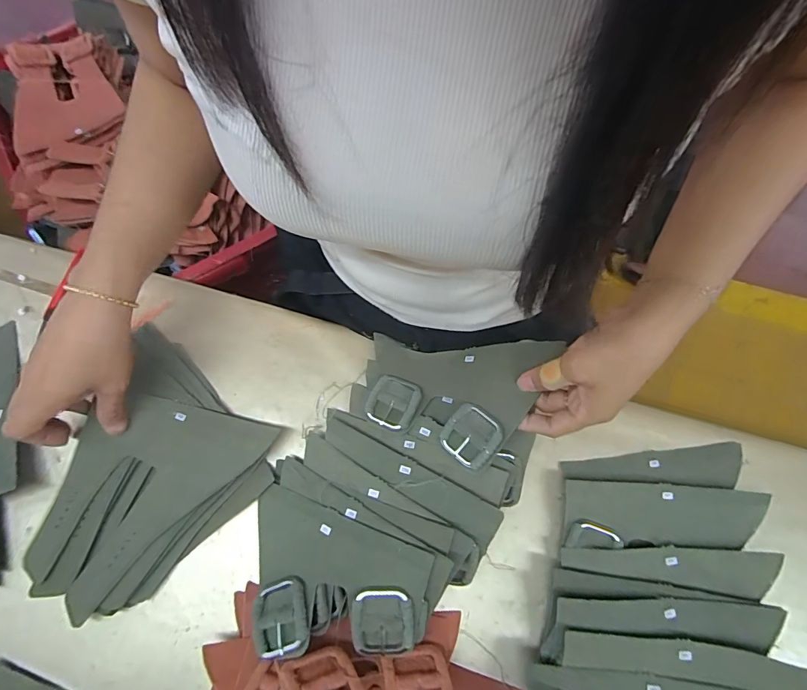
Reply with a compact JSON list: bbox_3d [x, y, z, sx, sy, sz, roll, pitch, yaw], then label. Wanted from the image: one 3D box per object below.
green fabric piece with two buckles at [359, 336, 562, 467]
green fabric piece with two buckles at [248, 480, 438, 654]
[{"bbox_3d":[0.038,0.034,0.373,0.149,0.028,0.113,17,69,22],"label":"green fabric piece with two buckles"},{"bbox_3d":[-0.059,0.182,0.322,0.151,0.044,0.101,19,71,5],"label":"green fabric piece with two buckles"}]

